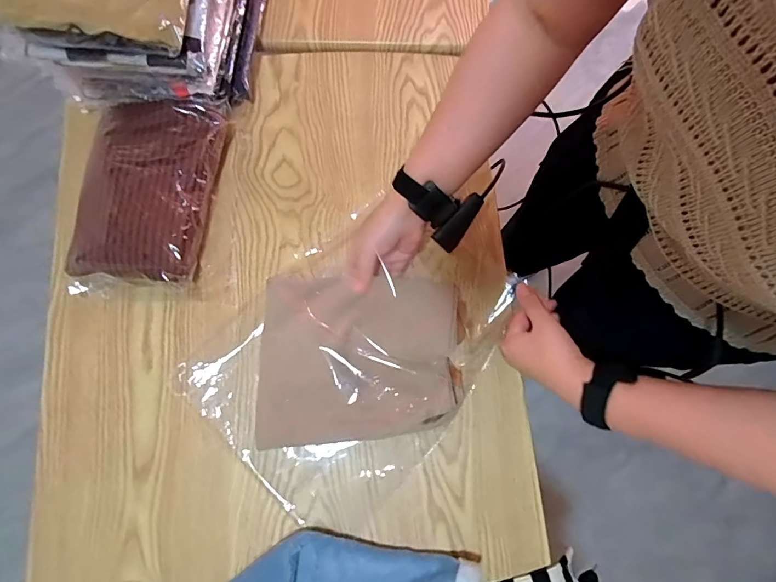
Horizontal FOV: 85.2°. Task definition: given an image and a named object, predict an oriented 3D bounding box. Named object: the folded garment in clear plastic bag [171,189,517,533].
[{"bbox_3d":[-0.048,0.070,0.500,0.281,0.059,0.347,44,82,8],"label":"folded garment in clear plastic bag"}]

